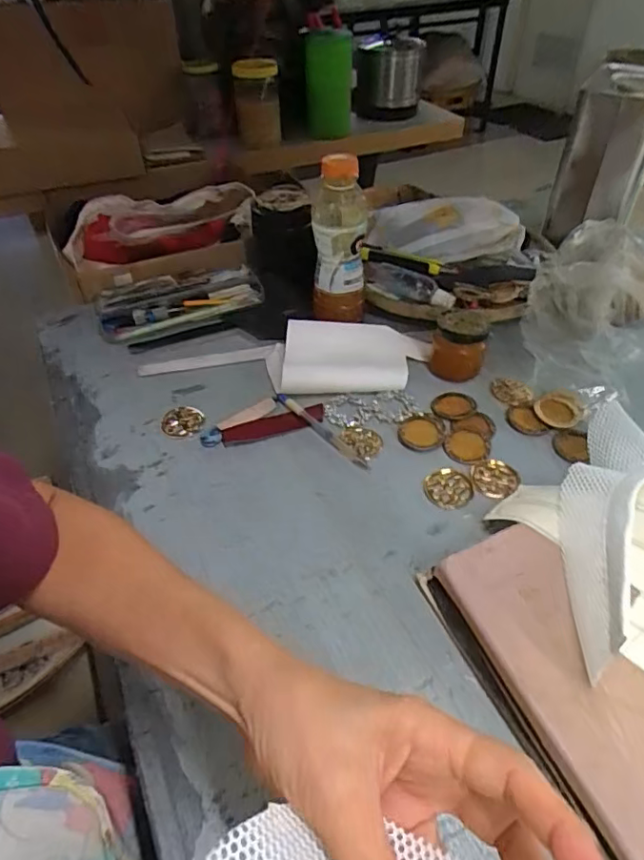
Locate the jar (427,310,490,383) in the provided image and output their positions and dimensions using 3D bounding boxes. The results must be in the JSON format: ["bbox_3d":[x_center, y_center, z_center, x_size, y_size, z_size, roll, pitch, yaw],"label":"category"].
[{"bbox_3d":[0.156,-0.095,0.631,0.057,0.075,0.051,8,46,10],"label":"jar"}]

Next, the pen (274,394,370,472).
[{"bbox_3d":[-0.001,-0.001,0.589,0.011,0.008,0.143,-31,50,-27],"label":"pen"}]

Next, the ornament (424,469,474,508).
[{"bbox_3d":[0.122,0.056,0.532,0.044,0.004,0.046,-1,45,1],"label":"ornament"}]

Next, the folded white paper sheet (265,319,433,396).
[{"bbox_3d":[0.032,-0.088,0.657,0.192,0.031,0.111,-2,45,0],"label":"folded white paper sheet"}]

